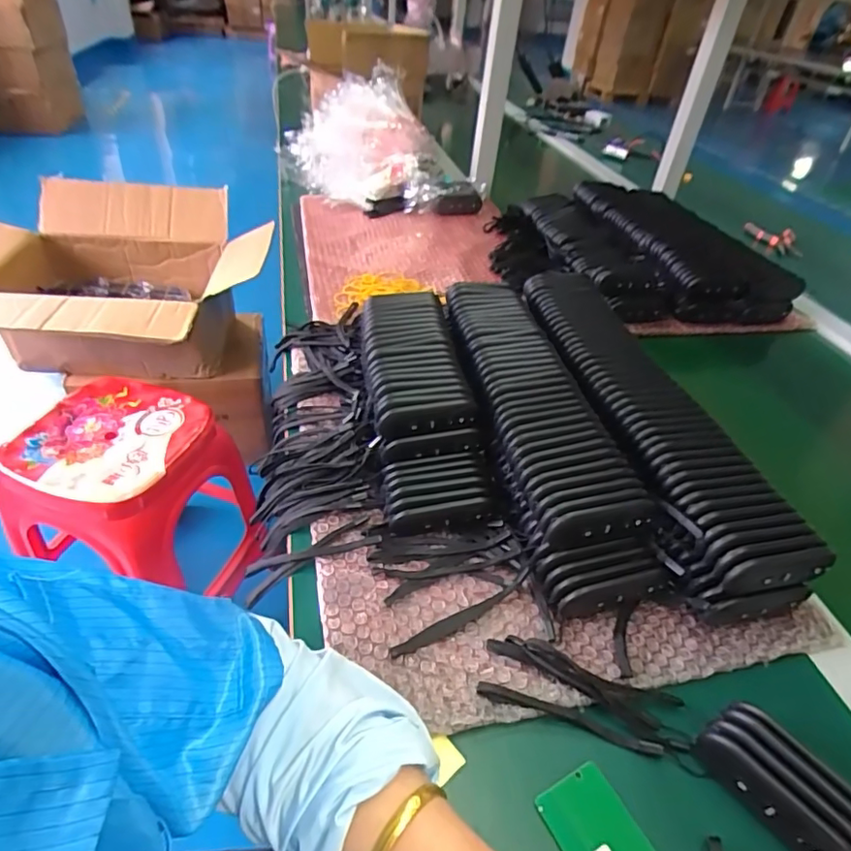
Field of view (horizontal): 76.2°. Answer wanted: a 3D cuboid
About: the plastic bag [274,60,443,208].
[{"bbox_3d":[-0.129,-0.586,1.122,0.322,0.199,0.281,-1,41,-9],"label":"plastic bag"}]

